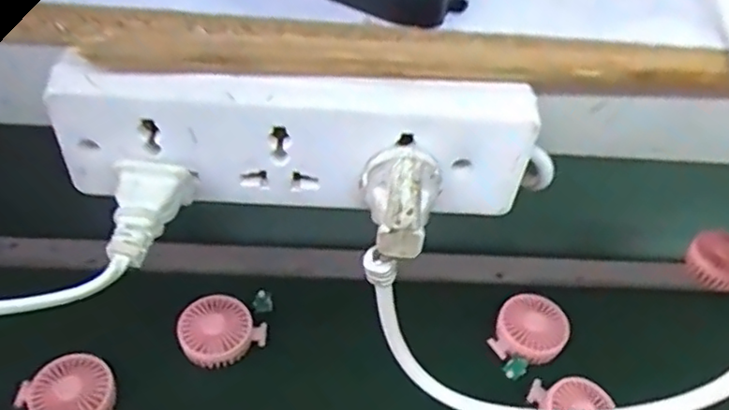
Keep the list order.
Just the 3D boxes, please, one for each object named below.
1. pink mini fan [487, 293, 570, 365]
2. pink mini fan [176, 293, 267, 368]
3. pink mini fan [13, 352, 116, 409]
[{"bbox_3d":[0.217,0.166,0.850,0.092,0.037,0.098,21,48,16],"label":"pink mini fan"},{"bbox_3d":[-0.182,0.153,0.805,0.097,0.039,0.083,-26,52,-26],"label":"pink mini fan"},{"bbox_3d":[-0.330,0.212,0.727,0.092,0.034,0.085,29,51,23],"label":"pink mini fan"}]

